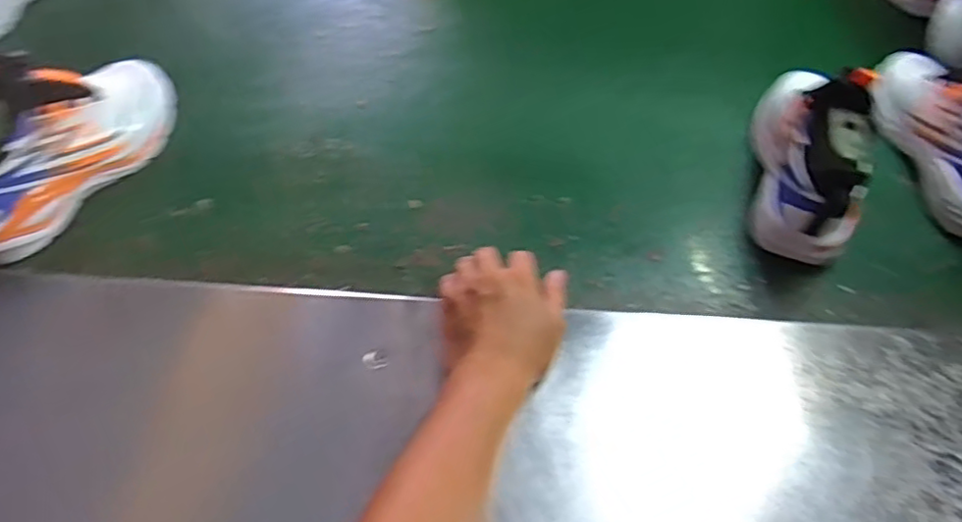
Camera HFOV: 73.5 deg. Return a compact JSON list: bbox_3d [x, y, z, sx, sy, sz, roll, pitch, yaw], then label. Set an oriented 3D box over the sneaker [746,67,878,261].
[{"bbox_3d":[0.320,-0.115,0.621,0.077,0.127,0.236,16,51,8],"label":"sneaker"}]

